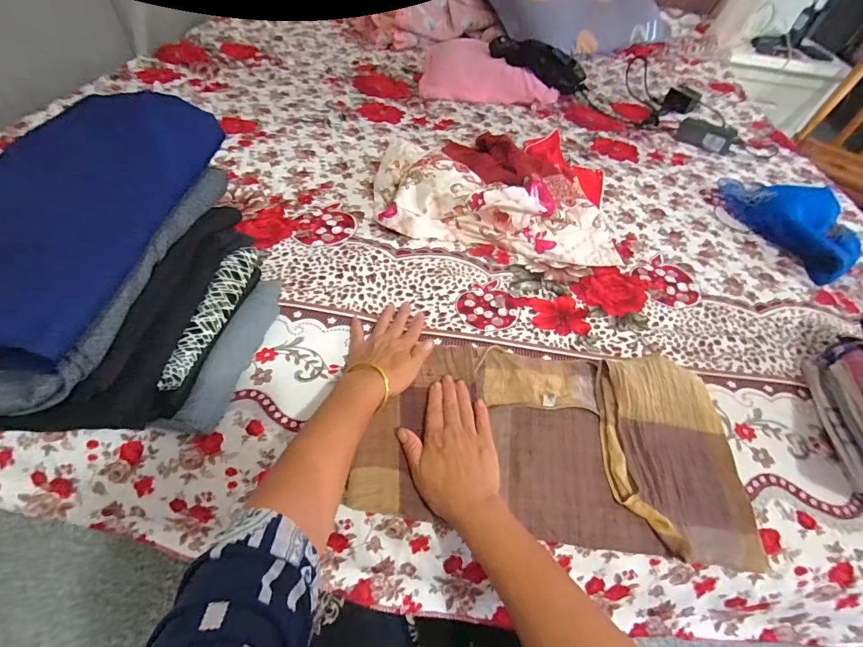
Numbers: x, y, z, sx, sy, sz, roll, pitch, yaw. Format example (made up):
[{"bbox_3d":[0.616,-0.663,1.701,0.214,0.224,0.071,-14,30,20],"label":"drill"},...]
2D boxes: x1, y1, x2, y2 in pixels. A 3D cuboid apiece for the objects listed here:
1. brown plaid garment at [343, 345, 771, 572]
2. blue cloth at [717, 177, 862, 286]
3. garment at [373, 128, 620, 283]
[{"bbox_3d":[0.132,0.120,0.440,0.398,0.028,0.213,8,52,0],"label":"brown plaid garment"},{"bbox_3d":[0.747,-0.217,0.783,0.220,0.051,0.305,-5,53,-10],"label":"blue cloth"},{"bbox_3d":[0.133,-0.296,0.752,0.438,0.081,0.434,10,52,2],"label":"garment"}]

